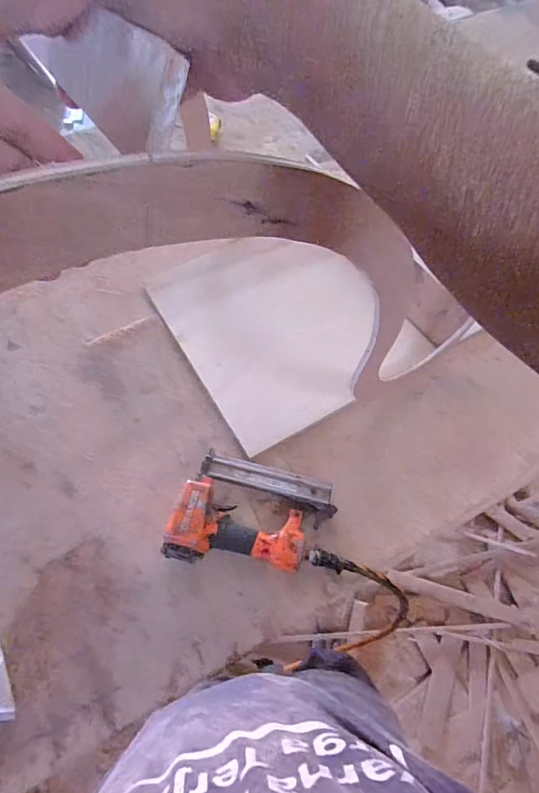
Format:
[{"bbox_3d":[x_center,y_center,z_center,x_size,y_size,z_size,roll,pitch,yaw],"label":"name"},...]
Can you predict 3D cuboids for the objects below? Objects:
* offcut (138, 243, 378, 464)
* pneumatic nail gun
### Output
[{"bbox_3d":[0.009,-0.136,0.818,0.325,0.023,0.389,-34,68,-1],"label":"offcut"},{"bbox_3d":[-0.018,0.171,0.671,0.247,0.058,0.162,9,66,2],"label":"pneumatic nail gun"}]

